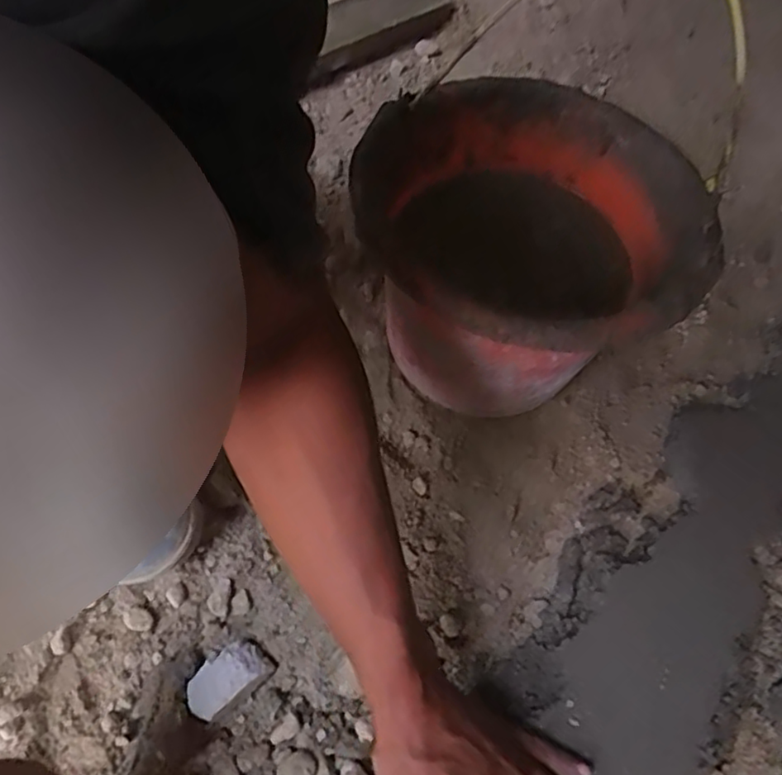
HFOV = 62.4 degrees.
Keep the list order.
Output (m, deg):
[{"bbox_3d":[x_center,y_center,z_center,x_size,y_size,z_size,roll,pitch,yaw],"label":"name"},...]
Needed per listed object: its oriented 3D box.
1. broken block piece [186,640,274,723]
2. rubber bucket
[{"bbox_3d":[-0.114,0.201,0.447,0.056,0.023,0.032,-37,65,-28],"label":"broken block piece"},{"bbox_3d":[0.103,-0.103,0.549,0.257,0.182,0.286,-3,58,-12],"label":"rubber bucket"}]

